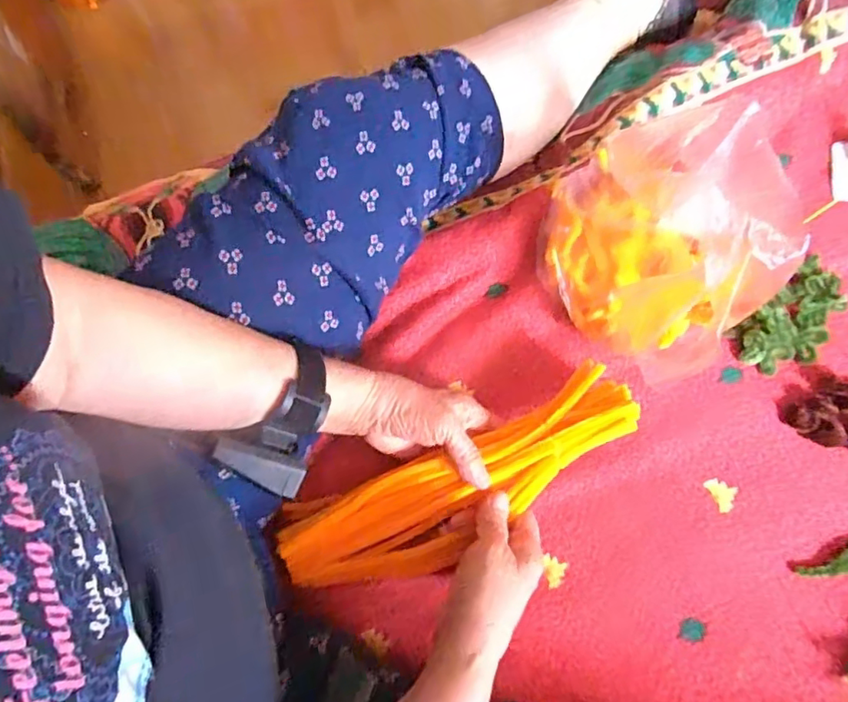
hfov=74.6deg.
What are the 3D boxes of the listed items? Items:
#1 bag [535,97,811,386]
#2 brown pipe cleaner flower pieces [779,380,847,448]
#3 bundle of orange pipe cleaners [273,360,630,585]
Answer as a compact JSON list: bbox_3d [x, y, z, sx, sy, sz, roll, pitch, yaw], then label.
[{"bbox_3d":[0.179,-0.085,0.433,0.120,0.167,0.190,-31,74,-7],"label":"bag"},{"bbox_3d":[0.347,0.053,0.455,0.090,0.022,0.056,1,73,2],"label":"brown pipe cleaner flower pieces"},{"bbox_3d":[0.028,0.108,0.436,0.290,0.023,0.085,-26,73,2],"label":"bundle of orange pipe cleaners"}]

